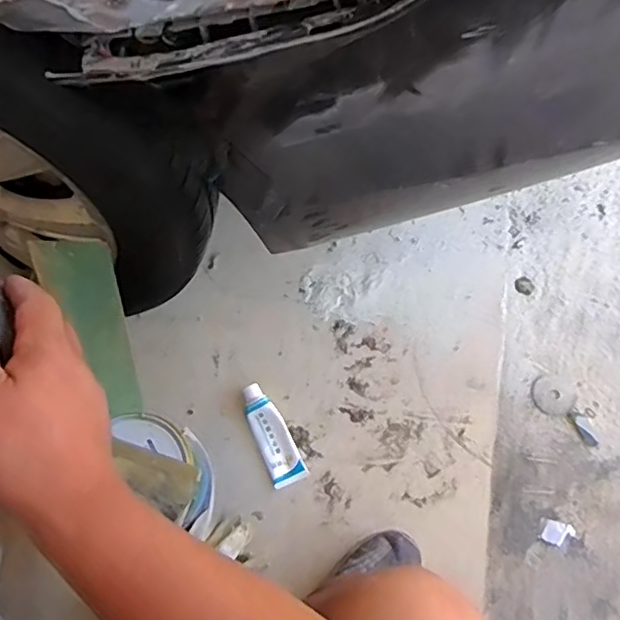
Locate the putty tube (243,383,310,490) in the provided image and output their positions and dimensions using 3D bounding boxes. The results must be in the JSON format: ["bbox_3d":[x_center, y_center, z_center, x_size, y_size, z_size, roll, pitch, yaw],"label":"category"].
[{"bbox_3d":[-0.059,0.187,0.881,0.053,0.029,0.151,-25,68,-10],"label":"putty tube"}]

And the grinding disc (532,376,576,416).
[{"bbox_3d":[0.383,0.134,0.927,0.064,0.004,0.062,0,66,1],"label":"grinding disc"}]

